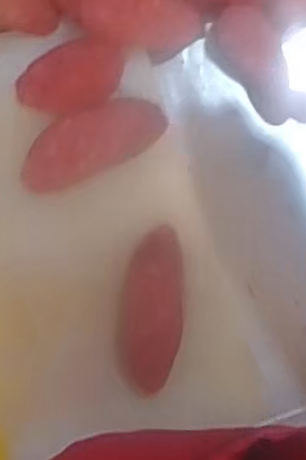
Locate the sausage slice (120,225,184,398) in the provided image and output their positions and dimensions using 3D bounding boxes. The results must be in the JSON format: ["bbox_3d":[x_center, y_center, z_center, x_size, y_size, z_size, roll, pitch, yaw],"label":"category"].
[{"bbox_3d":[0.000,0.052,0.482,0.037,0.007,0.104,6,87,-4],"label":"sausage slice"}]

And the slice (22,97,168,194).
[{"bbox_3d":[-0.040,-0.058,0.485,0.097,0.007,0.042,-26,90,-5],"label":"slice"}]

